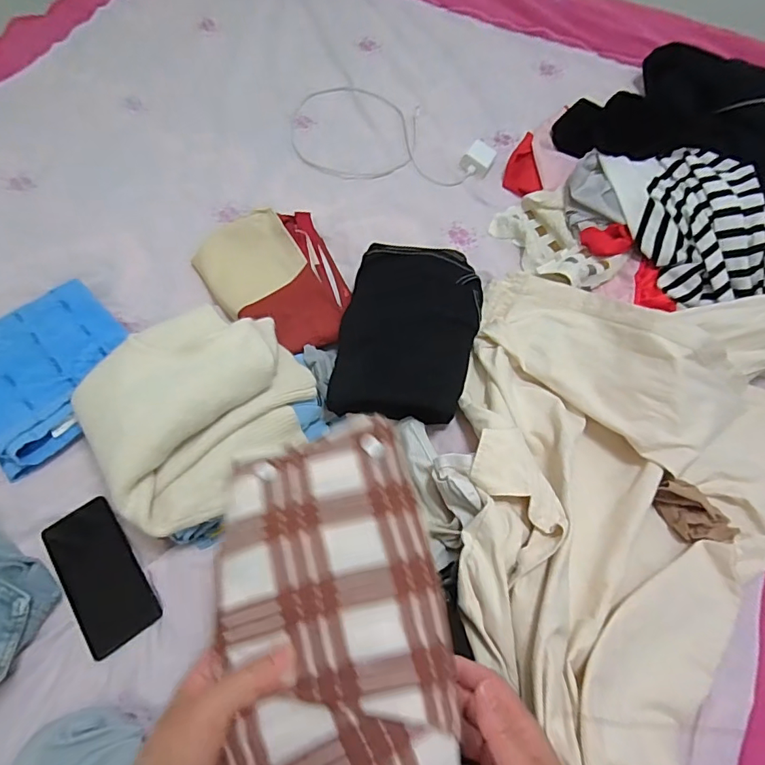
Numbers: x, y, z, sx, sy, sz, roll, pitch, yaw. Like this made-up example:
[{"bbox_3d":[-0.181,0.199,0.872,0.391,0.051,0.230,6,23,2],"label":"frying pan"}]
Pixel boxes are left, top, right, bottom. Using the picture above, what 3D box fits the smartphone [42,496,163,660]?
[{"bbox_3d":[-0.317,0.212,0.553,0.074,0.008,0.165,-32,68,-17],"label":"smartphone"}]

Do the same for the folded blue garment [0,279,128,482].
[{"bbox_3d":[-0.434,-0.015,0.640,0.198,0.035,0.211,-38,70,-19],"label":"folded blue garment"}]

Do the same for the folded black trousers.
[{"bbox_3d":[0.039,-0.075,0.663,0.177,0.057,0.279,10,62,3],"label":"folded black trousers"}]

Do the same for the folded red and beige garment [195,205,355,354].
[{"bbox_3d":[-0.141,-0.146,0.713,0.191,0.052,0.243,-29,67,-16],"label":"folded red and beige garment"}]

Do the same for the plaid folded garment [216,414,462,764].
[{"bbox_3d":[-0.030,0.146,0.312,0.141,0.032,0.246,-13,64,-9],"label":"plaid folded garment"}]

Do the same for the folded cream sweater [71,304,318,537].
[{"bbox_3d":[-0.208,0.025,0.555,0.218,0.078,0.246,40,68,16],"label":"folded cream sweater"}]

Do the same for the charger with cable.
[{"bbox_3d":[-0.008,-0.440,0.894,0.387,0.031,0.236,33,66,14],"label":"charger with cable"}]

